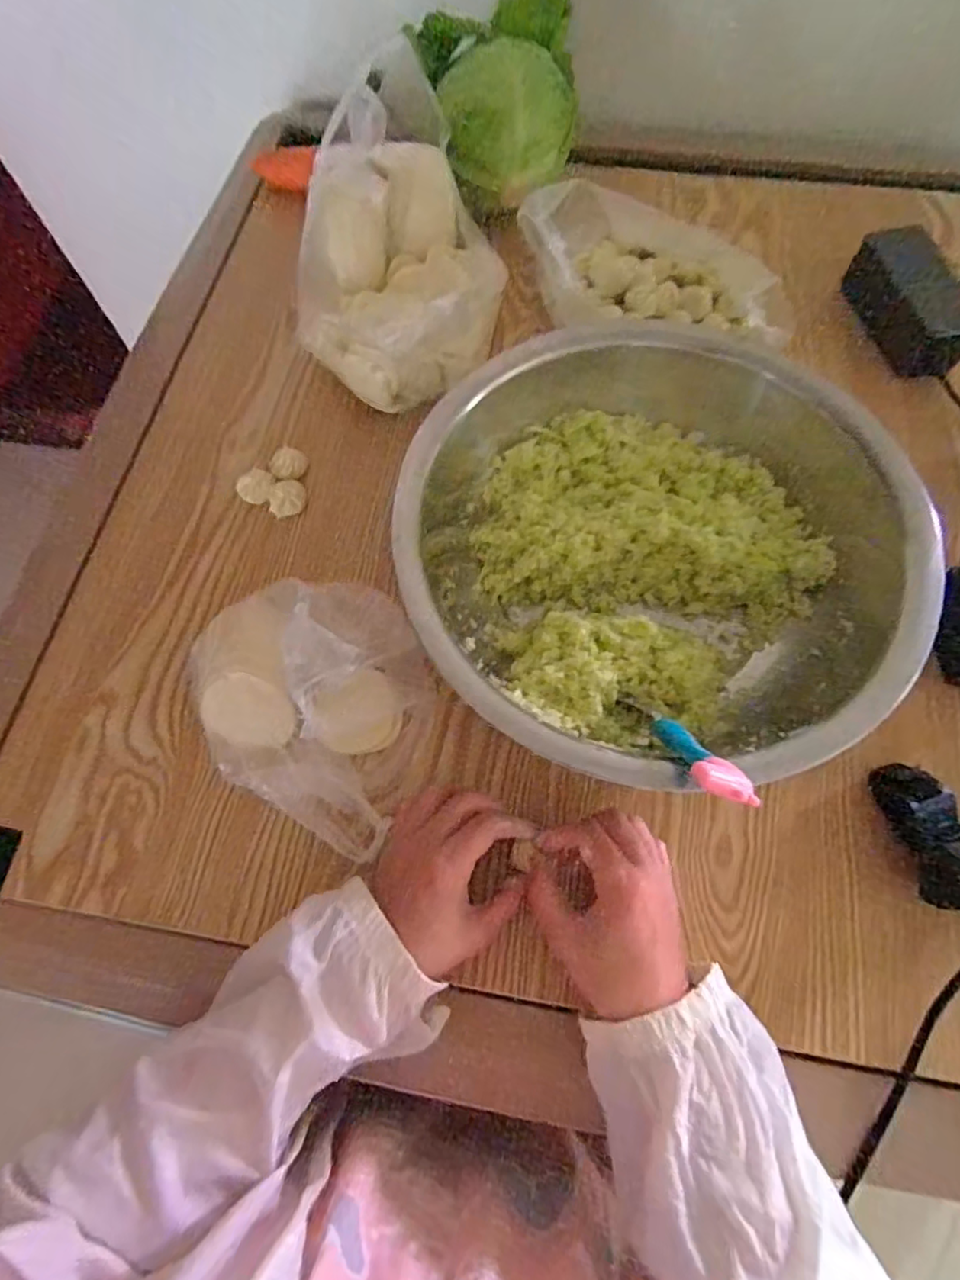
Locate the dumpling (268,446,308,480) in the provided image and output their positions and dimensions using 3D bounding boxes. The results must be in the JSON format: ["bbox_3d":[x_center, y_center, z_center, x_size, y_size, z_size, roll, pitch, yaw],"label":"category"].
[{"bbox_3d":[-0.160,-0.146,0.514,0.030,0.023,0.027,-28,69,-10],"label":"dumpling"}]

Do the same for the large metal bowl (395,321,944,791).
[{"bbox_3d":[0.115,-0.072,0.435,0.319,0.098,0.318,-1,67,2],"label":"large metal bowl"}]

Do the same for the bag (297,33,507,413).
[{"bbox_3d":[-0.075,-0.317,0.519,0.174,0.149,0.239,-14,68,-4],"label":"bag"}]

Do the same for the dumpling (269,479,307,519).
[{"bbox_3d":[-0.158,-0.115,0.500,0.031,0.021,0.023,-28,69,-10],"label":"dumpling"}]

